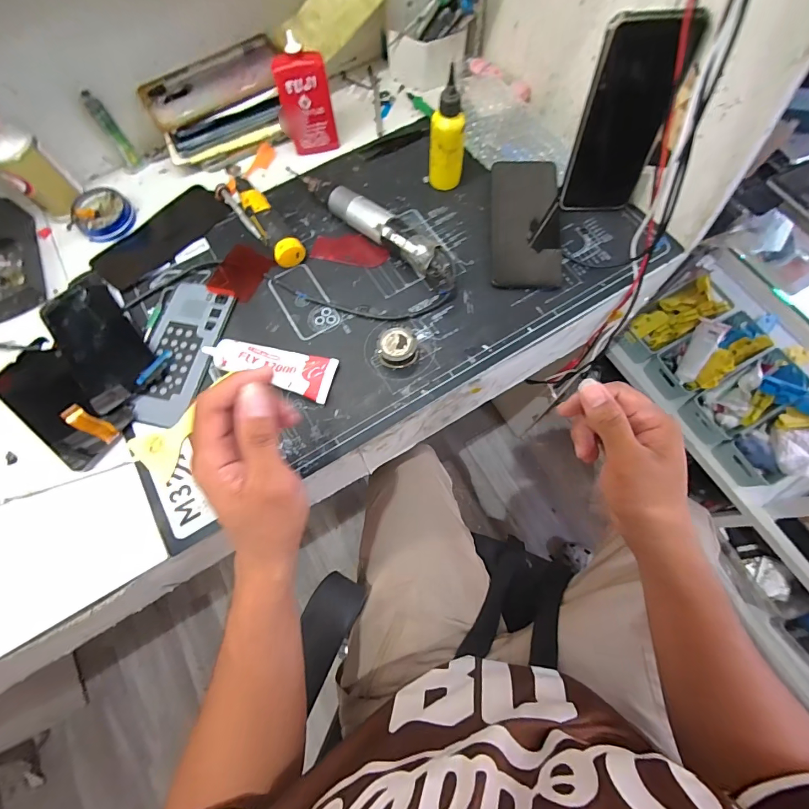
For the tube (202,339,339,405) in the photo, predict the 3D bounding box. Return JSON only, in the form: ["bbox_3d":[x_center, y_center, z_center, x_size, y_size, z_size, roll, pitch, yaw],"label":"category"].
[{"bbox_3d":[-0.129,-0.040,0.389,0.119,0.027,0.043,16,73,7],"label":"tube"}]

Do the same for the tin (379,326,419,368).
[{"bbox_3d":[-0.006,-0.056,0.392,0.037,0.023,0.038,-1,72,2],"label":"tin"}]

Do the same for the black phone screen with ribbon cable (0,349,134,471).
[{"bbox_3d":[-0.341,-0.008,0.368,0.150,0.045,0.070,32,76,12],"label":"black phone screen with ribbon cable"}]

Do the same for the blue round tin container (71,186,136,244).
[{"bbox_3d":[-0.354,-0.222,0.463,0.059,0.026,0.058,-1,72,2],"label":"blue round tin container"}]

